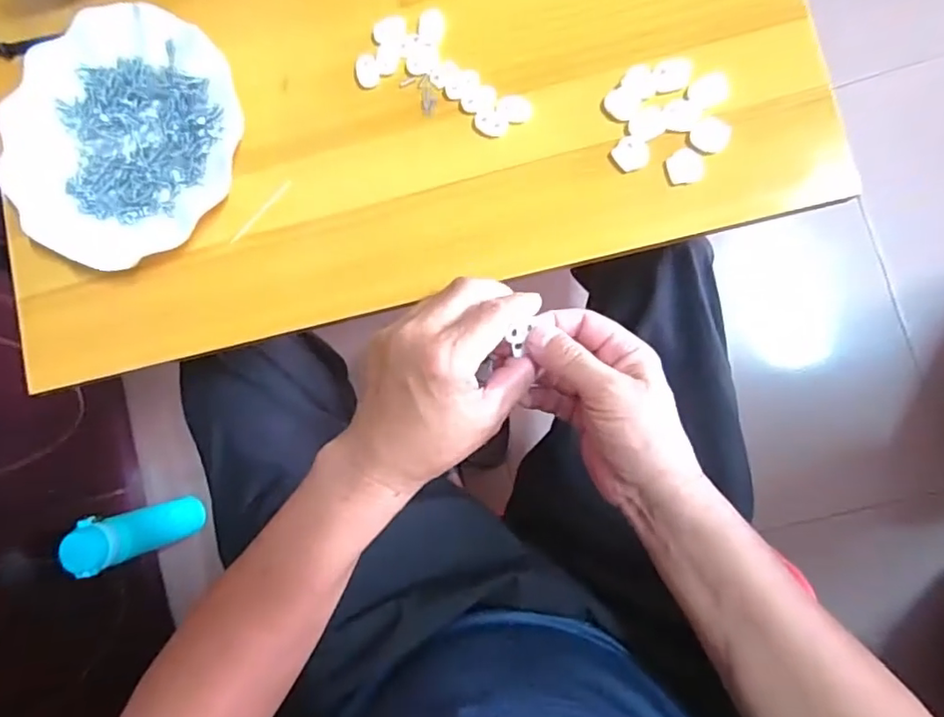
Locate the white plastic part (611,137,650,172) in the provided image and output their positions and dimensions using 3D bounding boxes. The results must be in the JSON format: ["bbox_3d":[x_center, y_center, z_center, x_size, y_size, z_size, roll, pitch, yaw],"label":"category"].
[{"bbox_3d":[0.106,-0.136,0.380,0.022,0.008,0.020,-1,86,7],"label":"white plastic part"}]

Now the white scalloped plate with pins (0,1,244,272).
[{"bbox_3d":[-0.257,-0.162,0.419,0.173,0.024,0.181,-1,86,7],"label":"white scalloped plate with pins"}]

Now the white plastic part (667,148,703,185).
[{"bbox_3d":[0.140,-0.126,0.372,0.023,0.004,0.023,-1,86,7],"label":"white plastic part"}]

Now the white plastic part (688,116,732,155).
[{"bbox_3d":[0.155,-0.146,0.370,0.024,0.005,0.022,-1,86,7],"label":"white plastic part"}]

